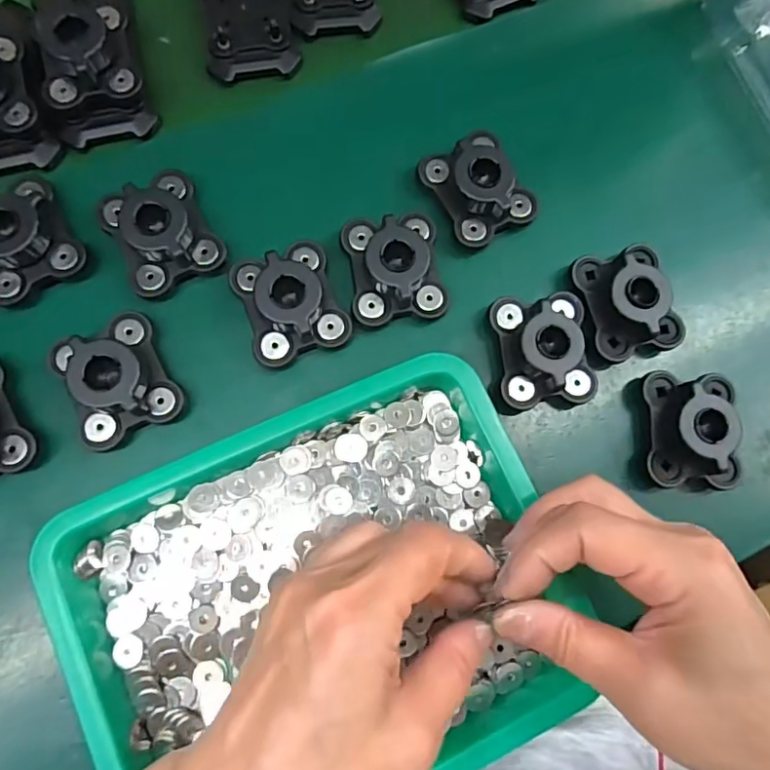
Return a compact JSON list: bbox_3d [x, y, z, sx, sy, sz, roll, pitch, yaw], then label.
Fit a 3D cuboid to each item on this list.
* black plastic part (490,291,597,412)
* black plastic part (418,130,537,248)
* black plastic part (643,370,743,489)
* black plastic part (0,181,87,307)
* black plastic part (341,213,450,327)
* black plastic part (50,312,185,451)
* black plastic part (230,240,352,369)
[{"bbox_3d":[0.083,-0.019,0.283,0.047,0.025,0.058,-8,87,-6],"label":"black plastic part"},{"bbox_3d":[0.052,-0.109,0.300,0.046,0.026,0.056,-29,89,-7],"label":"black plastic part"},{"bbox_3d":[0.160,0.022,0.282,0.047,0.026,0.057,3,86,-5],"label":"black plastic part"},{"bbox_3d":[-0.184,-0.073,0.272,0.047,0.026,0.053,-29,89,-7],"label":"black plastic part"},{"bbox_3d":[0.006,-0.062,0.286,0.048,0.021,0.056,-9,87,-6],"label":"black plastic part"},{"bbox_3d":[-0.130,-0.003,0.267,0.047,0.030,0.056,-26,89,-7],"label":"black plastic part"},{"bbox_3d":[-0.048,-0.043,0.280,0.048,0.028,0.057,-20,88,-7],"label":"black plastic part"}]

